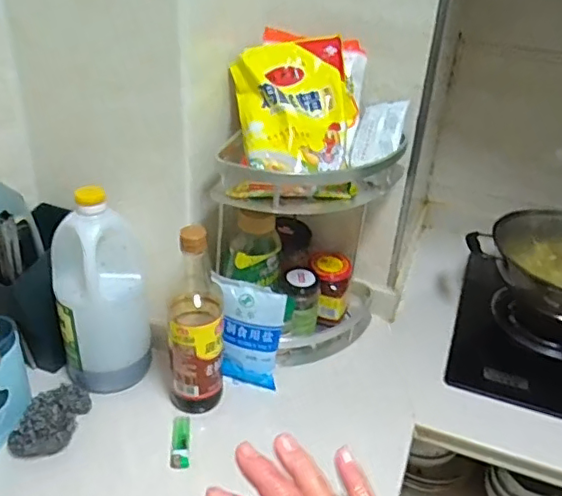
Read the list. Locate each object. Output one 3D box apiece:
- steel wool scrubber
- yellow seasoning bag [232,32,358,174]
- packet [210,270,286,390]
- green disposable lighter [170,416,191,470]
[{"bbox_3d":[-0.295,0.218,0.756,0.068,0.036,0.125,12,33,12],"label":"steel wool scrubber"},{"bbox_3d":[0.025,-0.190,0.766,0.161,0.040,0.197,-12,72,-8],"label":"yellow seasoning bag"},{"bbox_3d":[-0.050,0.125,0.825,0.099,0.156,0.020,9,17,6],"label":"packet"},{"bbox_3d":[-0.131,0.252,0.755,0.024,0.015,0.084,-1,32,-8],"label":"green disposable lighter"}]

